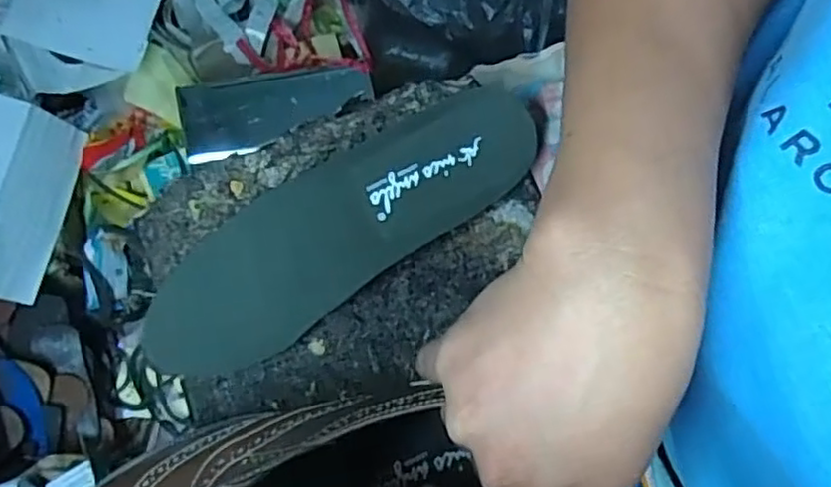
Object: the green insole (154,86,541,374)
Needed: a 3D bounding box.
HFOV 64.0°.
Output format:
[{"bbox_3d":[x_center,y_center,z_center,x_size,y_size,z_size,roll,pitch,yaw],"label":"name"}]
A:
[{"bbox_3d":[-0.050,-0.007,0.398,0.262,0.019,0.081,-33,80,5],"label":"green insole"}]

